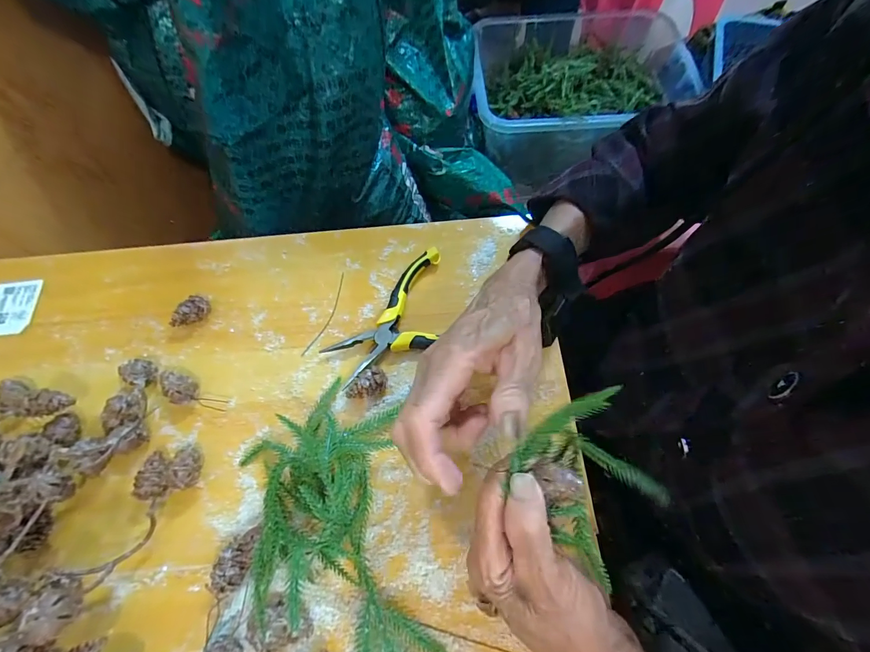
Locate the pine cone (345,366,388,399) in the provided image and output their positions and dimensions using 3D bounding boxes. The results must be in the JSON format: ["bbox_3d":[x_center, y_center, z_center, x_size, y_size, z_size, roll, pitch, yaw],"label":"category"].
[{"bbox_3d":[-0.058,0.050,0.331,0.035,0.021,0.024,-25,68,-8],"label":"pine cone"}]

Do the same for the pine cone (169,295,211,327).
[{"bbox_3d":[-0.227,-0.011,0.364,0.017,0.019,0.037,41,74,18],"label":"pine cone"}]

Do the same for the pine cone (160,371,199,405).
[{"bbox_3d":[-0.217,0.054,0.334,0.029,0.021,0.023,16,69,9],"label":"pine cone"}]

